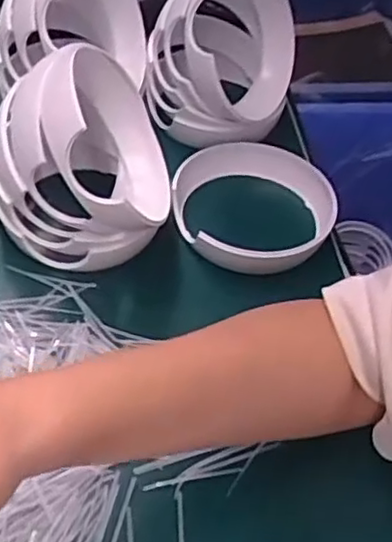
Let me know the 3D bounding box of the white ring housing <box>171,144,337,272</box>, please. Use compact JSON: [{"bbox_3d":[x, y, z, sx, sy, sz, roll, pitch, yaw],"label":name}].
[{"bbox_3d":[0.043,-0.048,0.497,0.115,0.036,0.121,3,49,-4],"label":"white ring housing"}]

